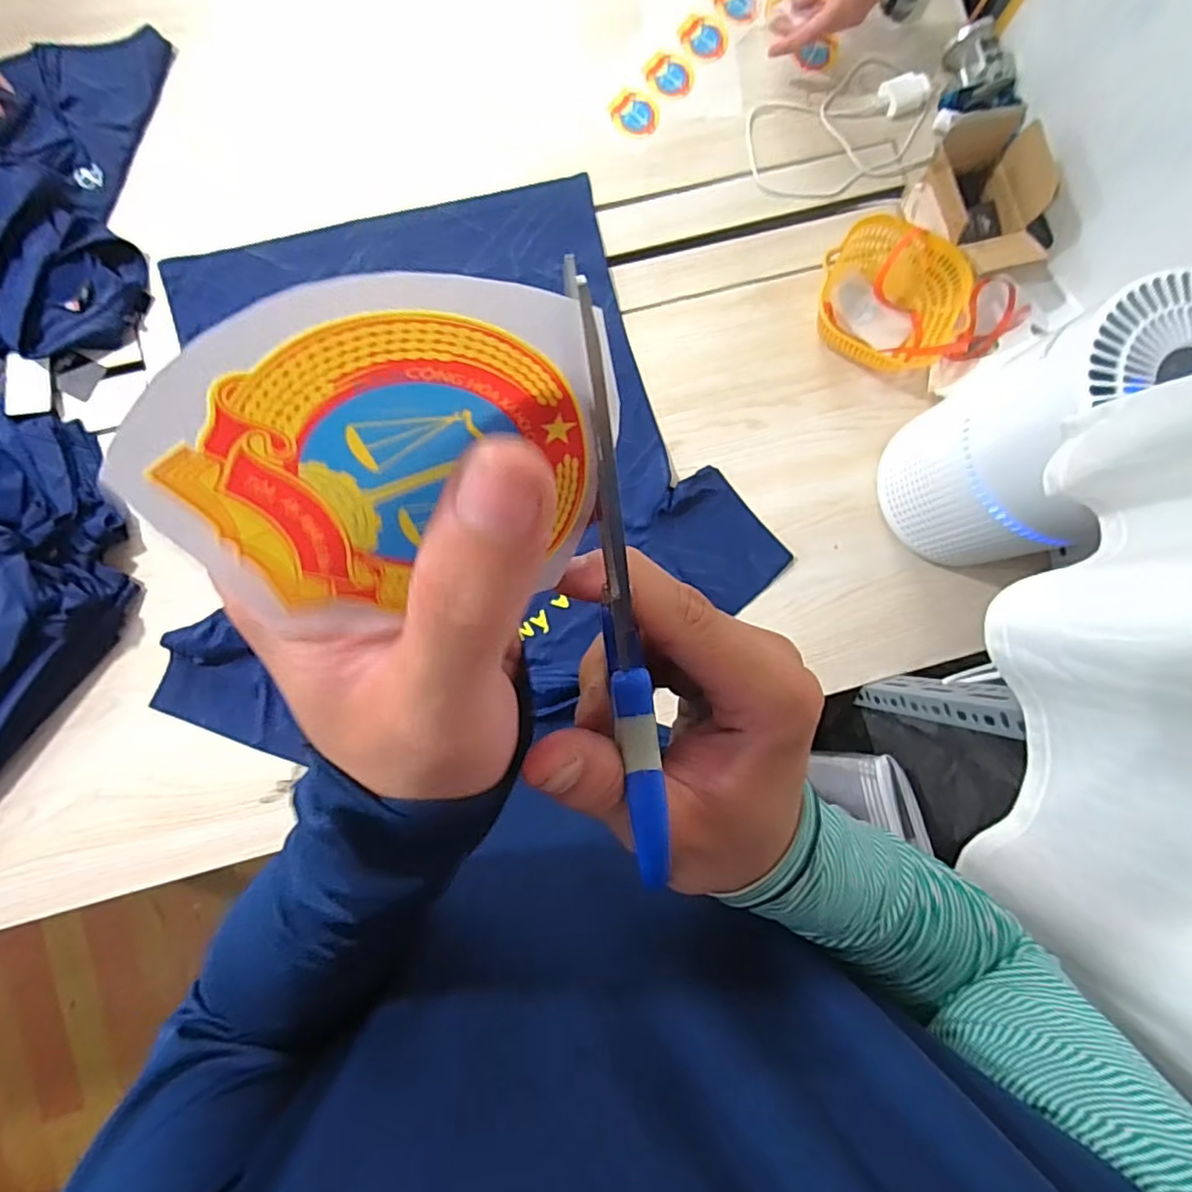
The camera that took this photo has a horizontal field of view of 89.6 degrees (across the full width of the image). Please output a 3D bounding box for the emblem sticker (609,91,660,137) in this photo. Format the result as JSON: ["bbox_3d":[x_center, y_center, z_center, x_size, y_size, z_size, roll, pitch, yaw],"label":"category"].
[{"bbox_3d":[0.051,-0.624,0.776,0.064,0.004,0.054,29,87,1],"label":"emblem sticker"}]

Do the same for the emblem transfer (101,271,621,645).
[{"bbox_3d":[-0.034,-0.019,0.107,0.076,0.072,0.007,-34,54,16],"label":"emblem transfer"}]

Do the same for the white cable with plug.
[{"bbox_3d":[0.319,-0.612,0.779,0.239,0.020,0.195,4,87,-3],"label":"white cable with plug"}]

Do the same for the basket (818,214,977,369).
[{"bbox_3d":[0.362,-0.365,0.742,0.184,0.073,0.157,19,86,-2],"label":"basket"}]

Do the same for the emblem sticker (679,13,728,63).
[{"bbox_3d":[0.142,-0.732,0.787,0.067,0.005,0.054,36,86,0],"label":"emblem sticker"}]

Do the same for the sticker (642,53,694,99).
[{"bbox_3d":[0.096,-0.677,0.781,0.057,0.005,0.063,-36,90,-2],"label":"sticker"}]

